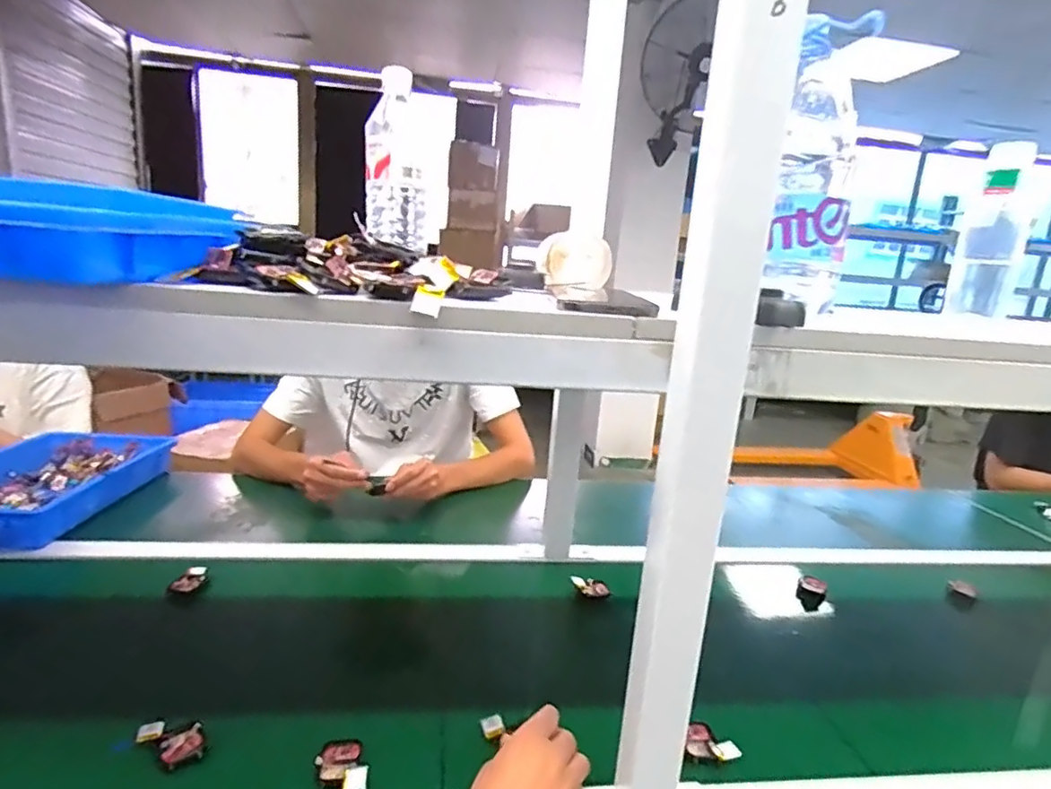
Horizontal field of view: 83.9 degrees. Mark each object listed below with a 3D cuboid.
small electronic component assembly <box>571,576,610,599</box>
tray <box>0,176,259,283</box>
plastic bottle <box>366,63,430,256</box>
[{"bbox_3d":[0.092,0.276,0.840,0.057,0.016,0.027,20,15,3],"label":"small electronic component assembly"},{"bbox_3d":[-0.337,-0.114,0.402,0.219,0.057,0.181,4,14,0],"label":"tray"},{"bbox_3d":[-0.143,-0.262,0.656,0.068,0.186,0.072,1,15,-15],"label":"plastic bottle"}]

